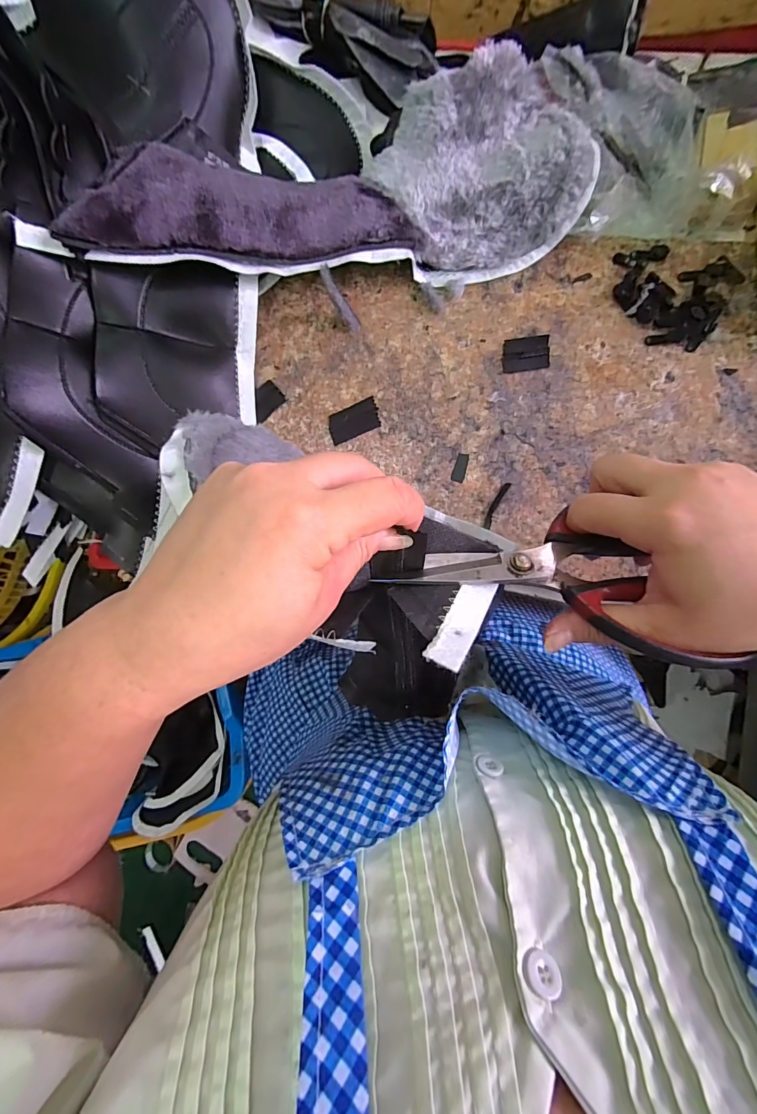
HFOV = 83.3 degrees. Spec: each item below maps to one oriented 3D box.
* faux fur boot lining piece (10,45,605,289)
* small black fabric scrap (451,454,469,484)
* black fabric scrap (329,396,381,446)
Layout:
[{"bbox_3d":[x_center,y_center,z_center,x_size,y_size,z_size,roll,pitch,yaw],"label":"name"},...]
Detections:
[{"bbox_3d":[-0.028,-0.298,0.345,0.441,0.061,0.160,-15,83,-9],"label":"faux fur boot lining piece"},{"bbox_3d":[0.069,-0.075,0.358,0.011,0.004,0.025,19,87,8],"label":"small black fabric scrap"},{"bbox_3d":[-0.022,-0.120,0.374,0.046,0.004,0.028,-22,82,4],"label":"black fabric scrap"}]

